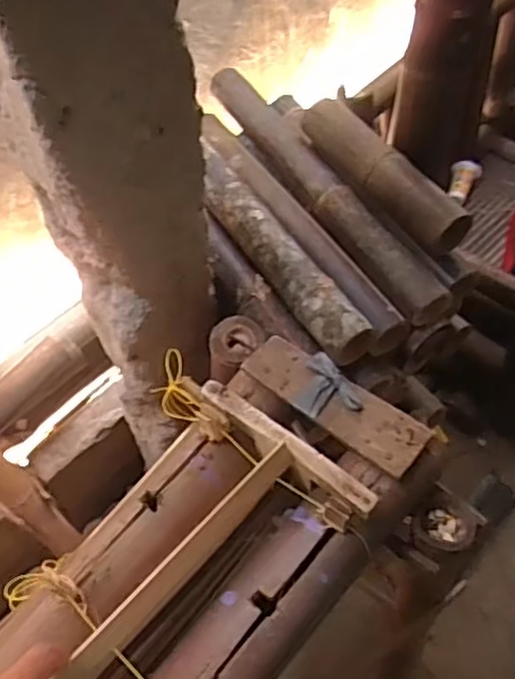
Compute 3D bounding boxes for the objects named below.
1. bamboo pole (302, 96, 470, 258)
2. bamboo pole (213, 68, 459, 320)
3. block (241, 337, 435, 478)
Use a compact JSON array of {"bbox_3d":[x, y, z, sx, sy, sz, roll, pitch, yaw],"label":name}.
[{"bbox_3d":[0.173,-0.247,0.934,0.066,0.056,0.318,-30,61,-17],"label":"bamboo pole"},{"bbox_3d":[0.084,-0.245,0.988,0.068,0.049,0.574,-27,60,-16],"label":"bamboo pole"},{"bbox_3d":[0.070,0.056,0.605,0.182,0.020,0.052,36,64,22],"label":"block"}]

